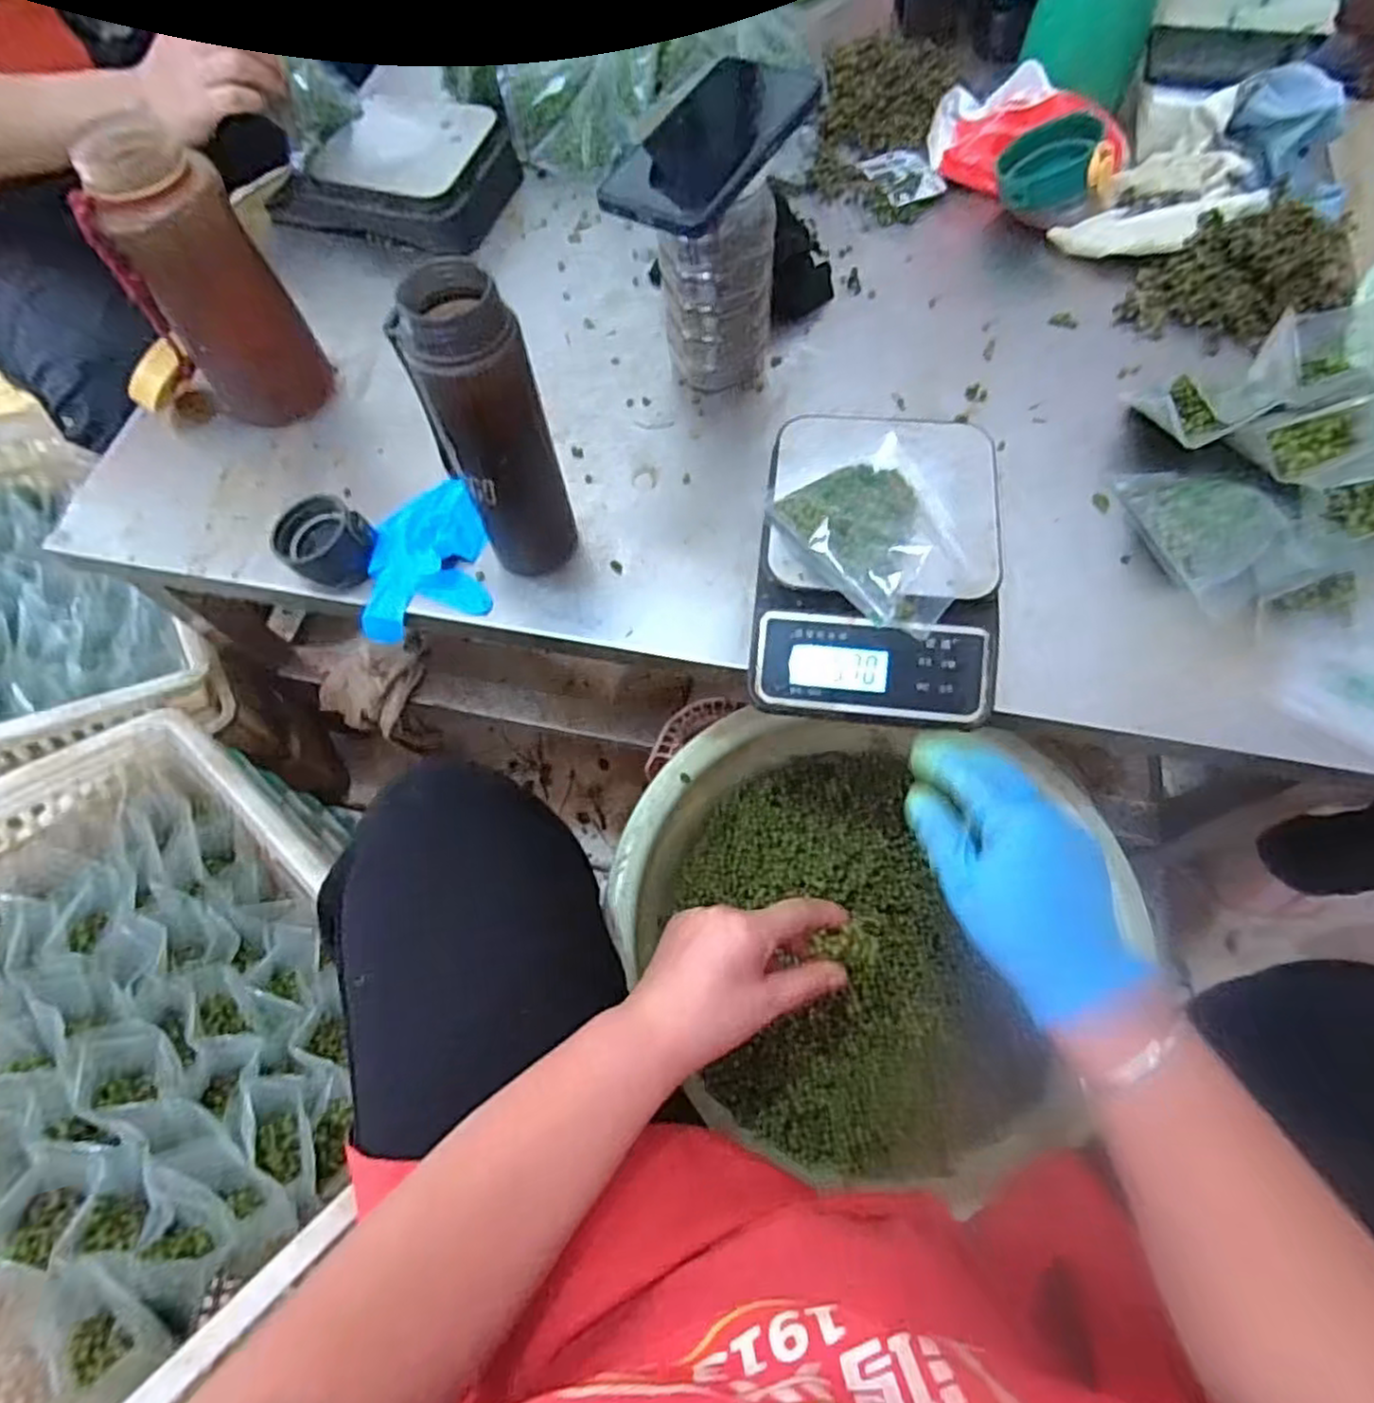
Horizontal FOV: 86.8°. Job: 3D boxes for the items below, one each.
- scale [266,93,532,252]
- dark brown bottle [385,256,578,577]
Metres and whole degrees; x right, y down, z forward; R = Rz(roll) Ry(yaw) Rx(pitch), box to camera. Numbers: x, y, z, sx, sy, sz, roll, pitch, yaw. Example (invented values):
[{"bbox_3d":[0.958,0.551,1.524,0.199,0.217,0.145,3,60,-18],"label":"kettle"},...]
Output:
[{"bbox_3d":[-0.281,-0.521,0.707,0.208,0.057,0.151,18,68,11],"label":"scale"},{"bbox_3d":[-0.116,-0.156,0.449,0.055,0.208,0.055,-1,66,3],"label":"dark brown bottle"}]

